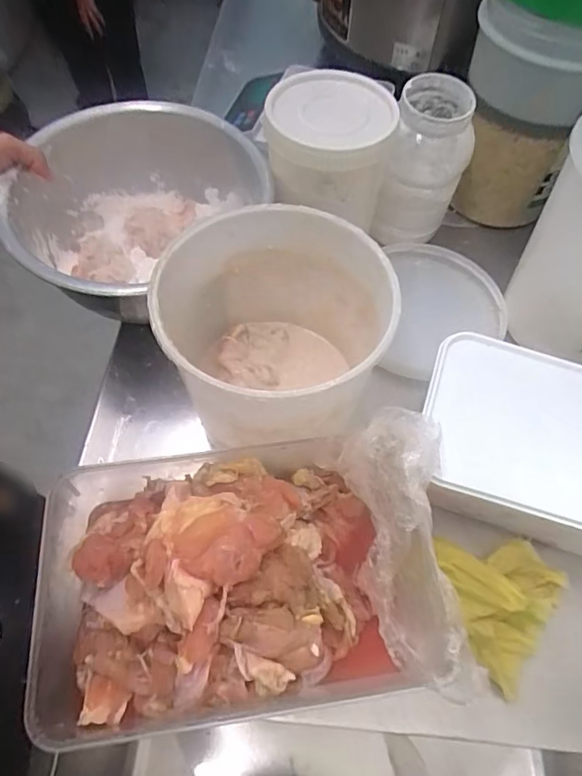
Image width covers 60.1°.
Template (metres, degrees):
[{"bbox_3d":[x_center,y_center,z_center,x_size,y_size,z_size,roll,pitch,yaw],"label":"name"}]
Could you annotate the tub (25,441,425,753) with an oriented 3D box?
[{"bbox_3d":[-0.053,0.138,0.358,0.237,0.096,0.167,-6,61,-5],"label":"tub"}]

